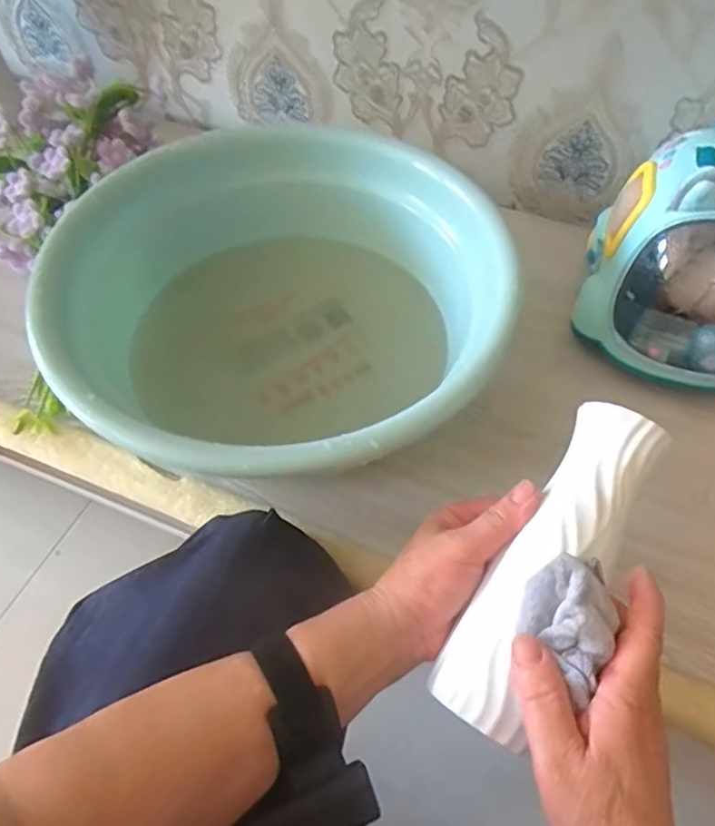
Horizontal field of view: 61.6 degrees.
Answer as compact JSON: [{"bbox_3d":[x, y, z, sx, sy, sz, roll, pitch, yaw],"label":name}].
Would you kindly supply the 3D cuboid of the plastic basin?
[{"bbox_3d":[-0.063,-0.068,0.501,0.342,0.140,0.319,0,56,0],"label":"plastic basin"}]

